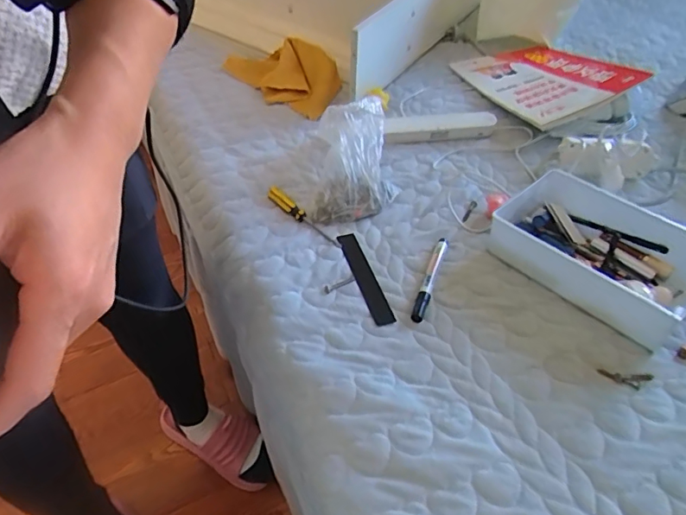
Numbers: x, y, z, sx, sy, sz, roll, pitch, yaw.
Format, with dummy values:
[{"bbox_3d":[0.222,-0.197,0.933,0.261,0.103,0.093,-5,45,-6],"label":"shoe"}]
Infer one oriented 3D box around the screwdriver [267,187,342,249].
[{"bbox_3d":[-0.056,-0.056,0.667,0.018,0.016,0.141,-32,54,-28],"label":"screwdriver"}]

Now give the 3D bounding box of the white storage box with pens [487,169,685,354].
[{"bbox_3d":[0.299,-0.010,0.596,0.141,0.065,0.226,-34,55,-29],"label":"white storage box with pens"}]

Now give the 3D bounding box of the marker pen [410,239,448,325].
[{"bbox_3d":[0.104,0.024,0.588,0.013,0.017,0.124,17,48,15],"label":"marker pen"}]

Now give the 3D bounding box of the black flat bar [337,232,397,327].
[{"bbox_3d":[0.026,0.023,0.601,0.024,0.005,0.151,-12,47,-13],"label":"black flat bar"}]

